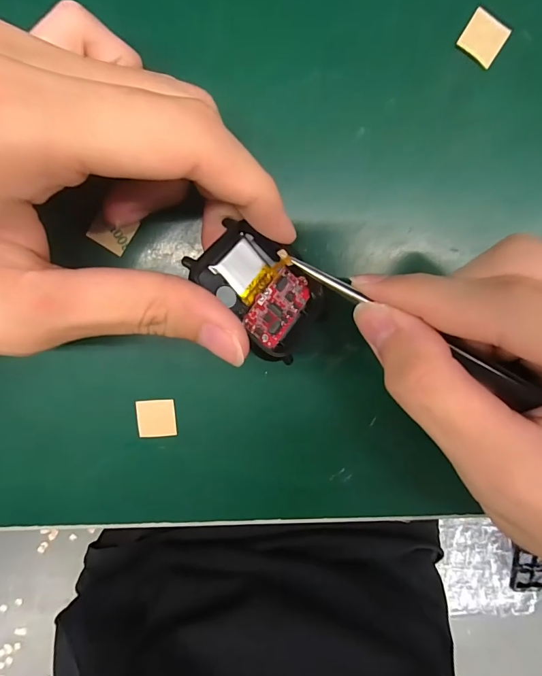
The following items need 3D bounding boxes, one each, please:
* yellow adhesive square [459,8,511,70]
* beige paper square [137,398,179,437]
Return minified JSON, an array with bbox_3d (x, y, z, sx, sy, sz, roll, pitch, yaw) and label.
[{"bbox_3d":[0.079,-0.111,0.141,0.015,0.004,0.015,31,93,-5],"label":"yellow adhesive square"},{"bbox_3d":[-0.047,0.033,0.156,0.015,0.004,0.015,-3,97,-2],"label":"beige paper square"}]

